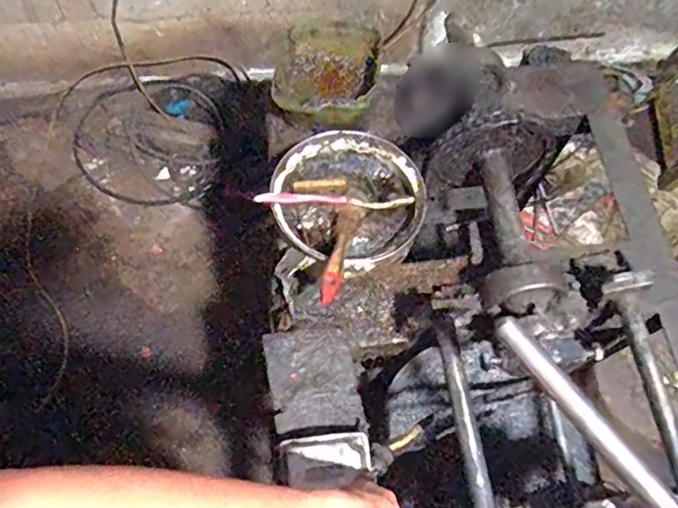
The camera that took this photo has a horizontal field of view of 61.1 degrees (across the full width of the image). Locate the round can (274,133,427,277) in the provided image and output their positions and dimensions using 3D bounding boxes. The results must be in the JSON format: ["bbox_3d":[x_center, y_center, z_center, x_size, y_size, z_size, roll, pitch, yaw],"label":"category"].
[{"bbox_3d":[0.011,-0.060,0.687,0.176,0.059,0.172,1,65,-2],"label":"round can"}]

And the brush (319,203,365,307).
[{"bbox_3d":[0.001,-0.004,0.616,0.026,0.017,0.145,11,43,5],"label":"brush"}]

